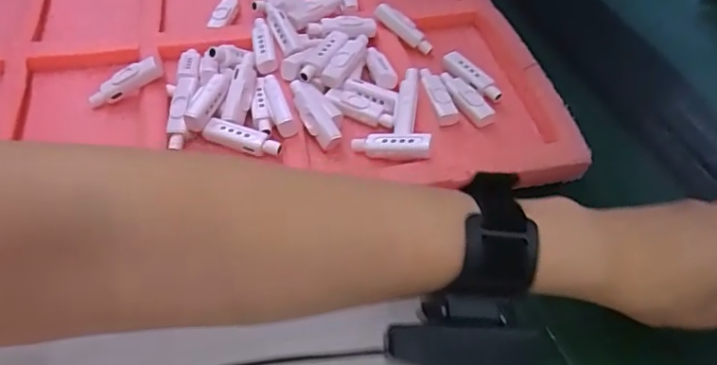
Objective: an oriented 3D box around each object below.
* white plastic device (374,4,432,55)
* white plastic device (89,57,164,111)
[{"bbox_3d":[0.038,-0.129,0.468,0.056,0.009,0.017,41,61,4],"label":"white plastic device"},{"bbox_3d":[-0.172,-0.073,0.411,0.060,0.016,0.008,-30,55,6],"label":"white plastic device"}]

